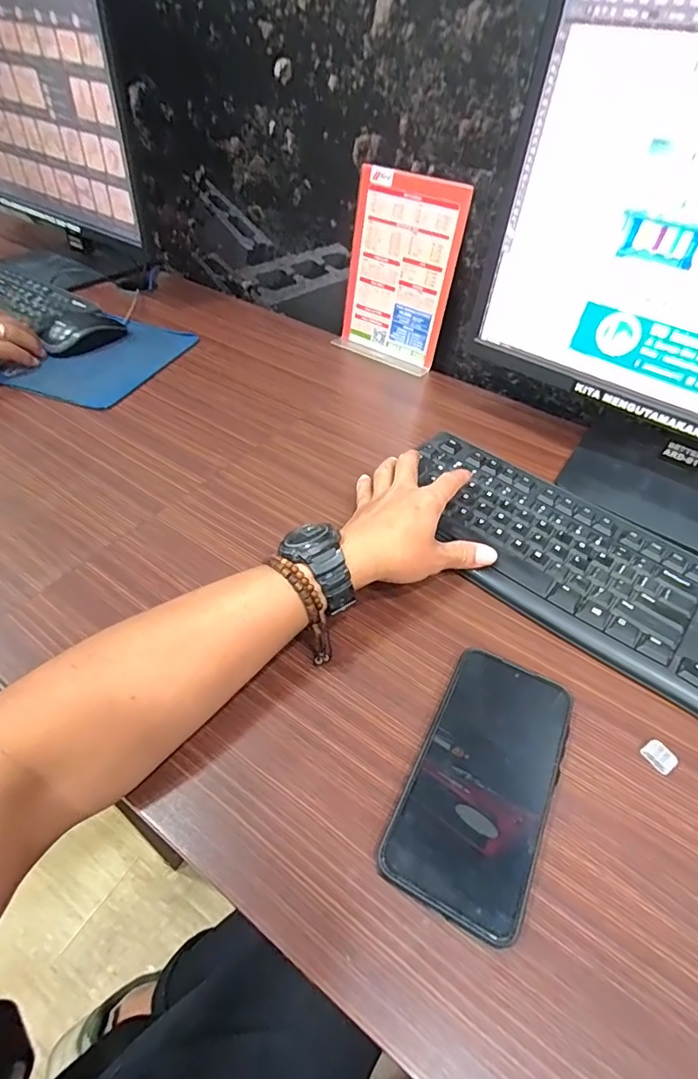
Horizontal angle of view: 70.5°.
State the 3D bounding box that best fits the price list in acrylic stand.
[{"bbox_3d":[0.062,-0.343,0.652,0.151,0.210,0.049,29,52,22],"label":"price list in acrylic stand"}]

